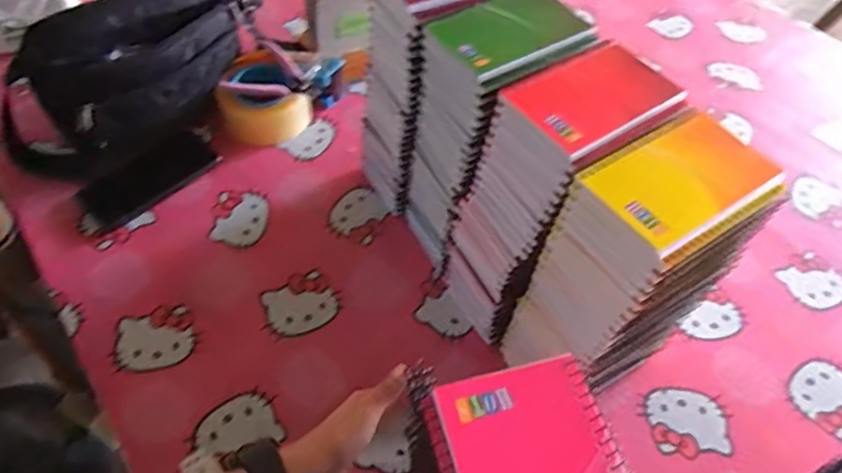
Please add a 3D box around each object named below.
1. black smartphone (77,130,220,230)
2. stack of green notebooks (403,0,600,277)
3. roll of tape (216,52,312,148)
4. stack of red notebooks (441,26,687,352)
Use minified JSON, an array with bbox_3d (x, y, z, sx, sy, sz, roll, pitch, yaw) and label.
[{"bbox_3d":[-0.339,-0.077,0.767,0.087,0.015,0.165,40,61,23],"label":"black smartphone"},{"bbox_3d":[0.072,-0.093,0.635,0.142,0.285,0.108,-23,58,-19],"label":"stack of green notebooks"},{"bbox_3d":[-0.219,-0.183,0.821,0.100,0.067,0.112,-34,62,-25],"label":"roll of tape"},{"bbox_3d":[0.123,-0.025,0.586,0.146,0.287,0.115,-24,58,-20],"label":"stack of red notebooks"}]

